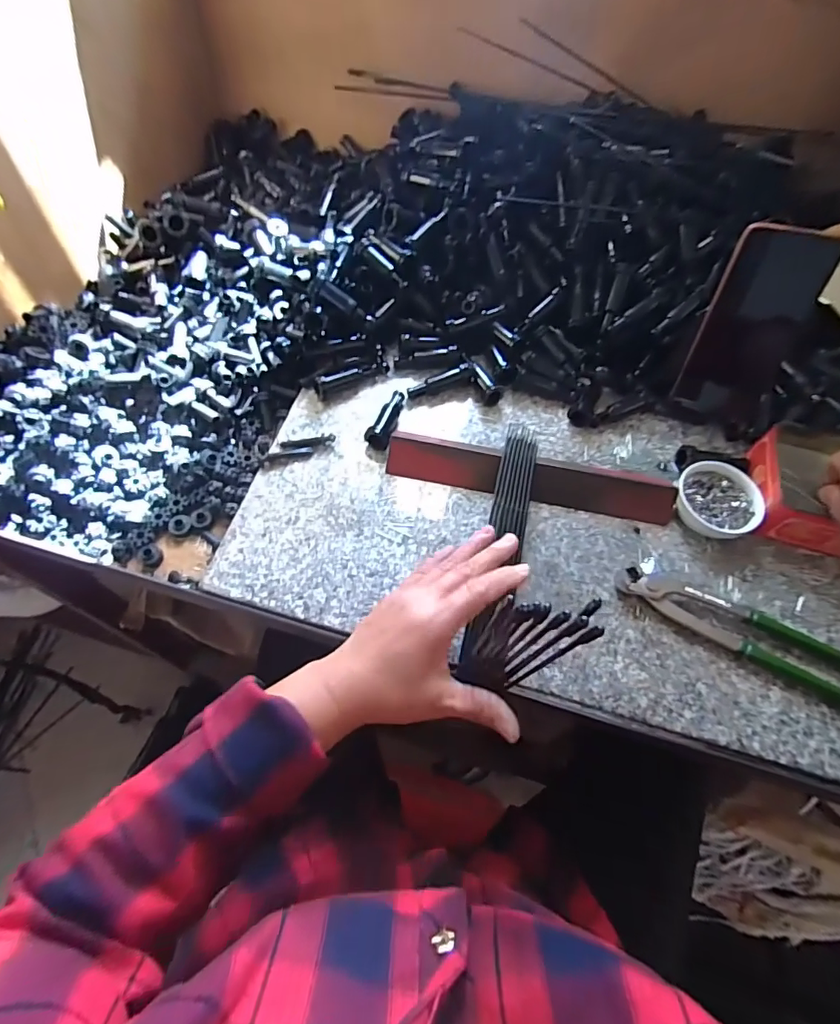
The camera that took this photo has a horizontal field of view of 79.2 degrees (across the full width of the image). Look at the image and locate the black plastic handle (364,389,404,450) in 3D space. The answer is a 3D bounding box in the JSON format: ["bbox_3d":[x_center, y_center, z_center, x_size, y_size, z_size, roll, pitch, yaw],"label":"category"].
[{"bbox_3d":[-0.030,-0.090,0.488,0.020,0.021,0.067,21,63,8],"label":"black plastic handle"}]

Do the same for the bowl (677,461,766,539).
[{"bbox_3d":[0.266,-0.009,0.458,0.072,0.030,0.063,37,66,15],"label":"bowl"}]

